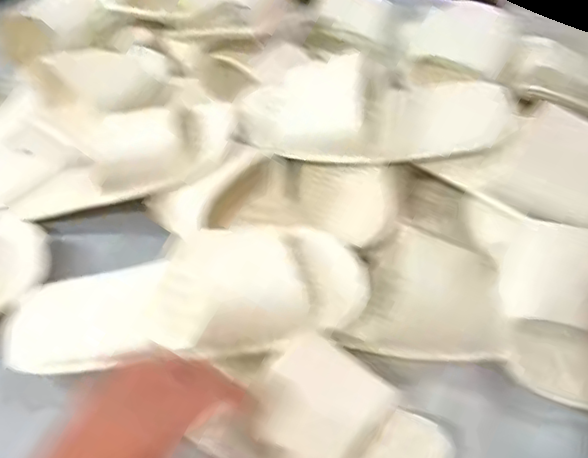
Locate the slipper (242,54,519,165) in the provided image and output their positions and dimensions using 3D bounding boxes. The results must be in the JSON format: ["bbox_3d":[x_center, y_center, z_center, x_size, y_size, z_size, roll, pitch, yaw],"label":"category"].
[{"bbox_3d":[0.069,-0.105,0.534,0.239,0.050,0.092,0,41,-2],"label":"slipper"}]

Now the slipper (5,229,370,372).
[{"bbox_3d":[-0.075,0.054,0.454,0.253,0.049,0.102,-10,41,0],"label":"slipper"}]

